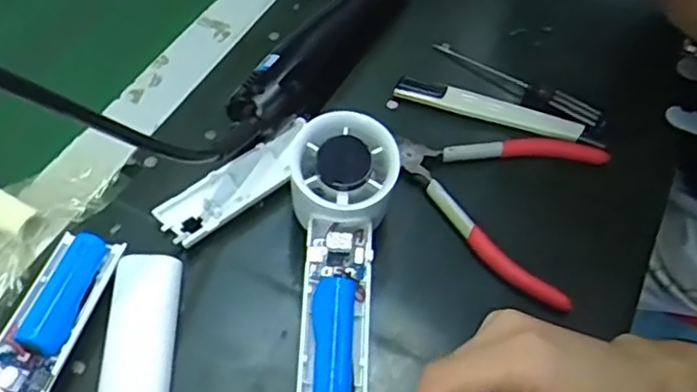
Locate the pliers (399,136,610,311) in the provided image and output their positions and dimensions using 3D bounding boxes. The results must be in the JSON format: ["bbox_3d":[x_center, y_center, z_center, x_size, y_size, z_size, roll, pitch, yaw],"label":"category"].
[{"bbox_3d":[0.089,-0.005,0.401,0.118,0.024,0.119,22,57,12],"label":"pliers"}]

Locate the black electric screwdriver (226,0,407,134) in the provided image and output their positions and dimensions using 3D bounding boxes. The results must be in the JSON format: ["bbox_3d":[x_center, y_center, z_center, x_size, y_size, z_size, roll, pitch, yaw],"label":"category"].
[{"bbox_3d":[-0.003,-0.115,0.448,0.034,0.033,0.214,29,58,17],"label":"black electric screwdriver"}]

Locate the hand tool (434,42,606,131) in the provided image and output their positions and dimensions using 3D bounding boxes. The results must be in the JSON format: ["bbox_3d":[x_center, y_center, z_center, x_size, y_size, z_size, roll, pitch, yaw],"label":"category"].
[{"bbox_3d":[0.118,-0.079,0.460,0.128,0.015,0.013,30,56,24],"label":"hand tool"}]

